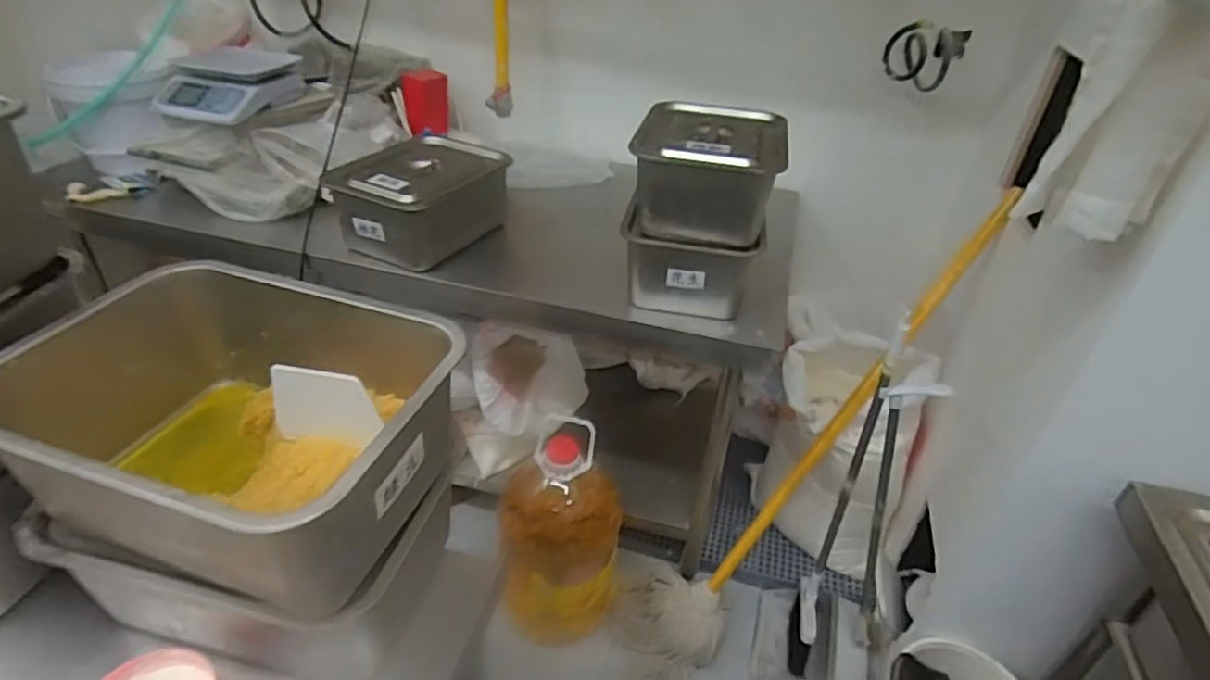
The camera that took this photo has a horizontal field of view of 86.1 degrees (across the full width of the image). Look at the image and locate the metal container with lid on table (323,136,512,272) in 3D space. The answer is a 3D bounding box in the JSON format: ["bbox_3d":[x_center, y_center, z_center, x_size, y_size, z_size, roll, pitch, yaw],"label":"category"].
[{"bbox_3d":[-0.369,-0.294,1.354,0.247,0.146,0.330,19,38,20],"label":"metal container with lid on table"}]

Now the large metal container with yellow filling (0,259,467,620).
[{"bbox_3d":[-0.317,0.066,0.593,0.338,0.147,0.294,12,37,11],"label":"large metal container with yellow filling"}]

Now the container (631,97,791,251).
[{"bbox_3d":[0.186,-0.309,1.177,0.243,0.141,0.294,10,36,8],"label":"container"}]

